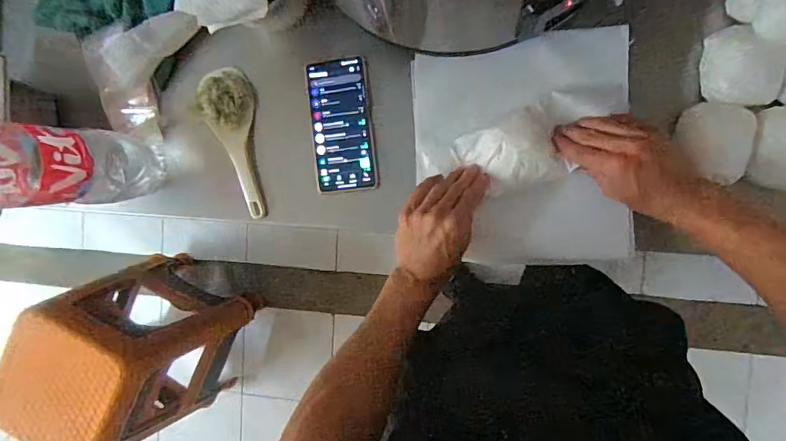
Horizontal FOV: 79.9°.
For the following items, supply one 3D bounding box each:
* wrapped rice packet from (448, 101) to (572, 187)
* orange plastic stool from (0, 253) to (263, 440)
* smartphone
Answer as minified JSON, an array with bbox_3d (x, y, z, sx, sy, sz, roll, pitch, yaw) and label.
[{"bbox_3d":[0.140,-0.082,0.542,0.128,0.035,0.084,-18,91,10],"label":"wrapped rice packet"},{"bbox_3d":[-0.642,0.337,1.208,0.302,0.497,0.313,24,97,7],"label":"orange plastic stool"},{"bbox_3d":[-0.064,-0.121,0.590,0.079,0.013,0.166,-6,93,9],"label":"smartphone"}]

